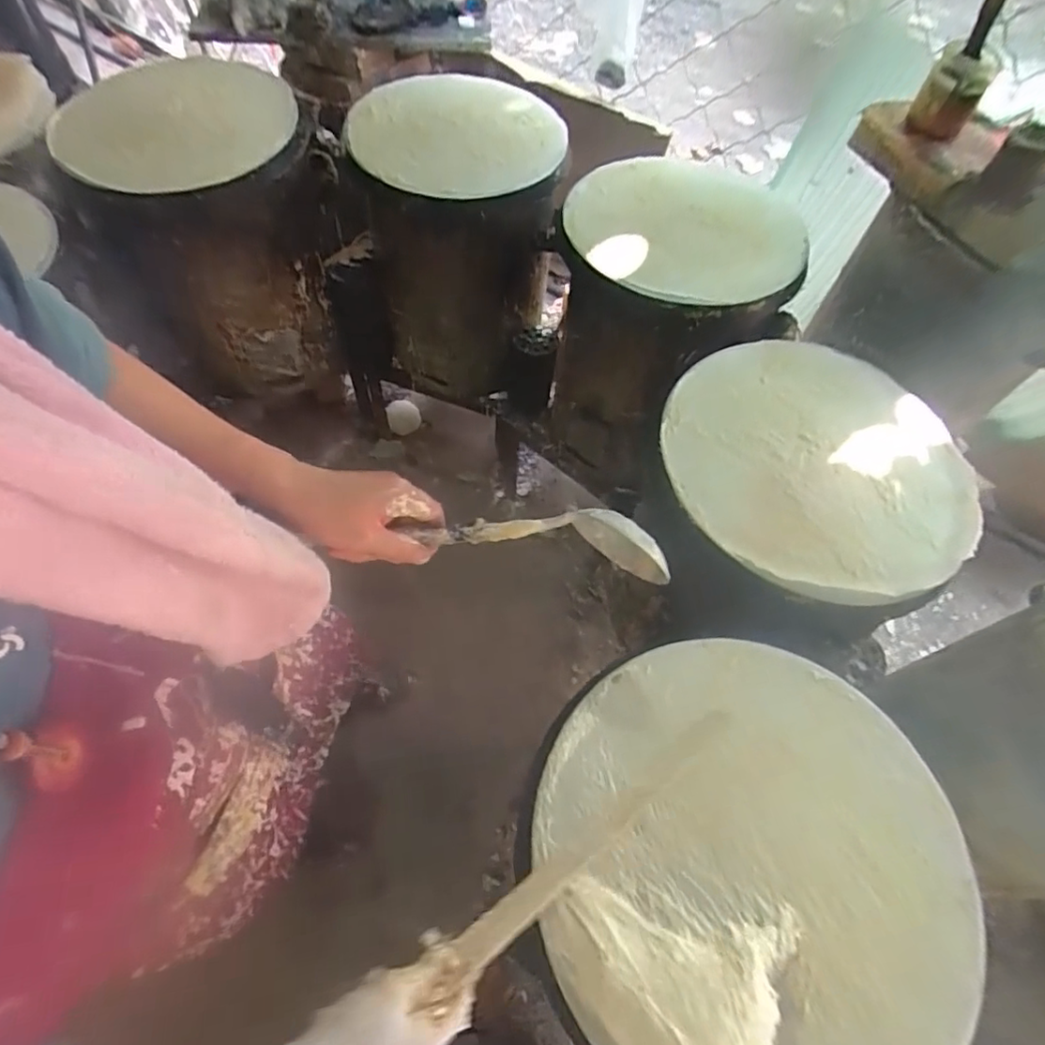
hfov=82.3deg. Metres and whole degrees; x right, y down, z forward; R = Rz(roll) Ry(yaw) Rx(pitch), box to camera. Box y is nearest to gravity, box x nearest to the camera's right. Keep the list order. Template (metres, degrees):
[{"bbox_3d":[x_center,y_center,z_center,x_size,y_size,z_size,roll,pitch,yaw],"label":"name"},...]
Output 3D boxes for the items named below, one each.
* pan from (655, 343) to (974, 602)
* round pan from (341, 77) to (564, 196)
[{"bbox_3d":[0.371,-0.079,0.745,0.371,0.029,0.361,-18,63,-14],"label":"pan"},{"bbox_3d":[-0.119,-0.701,1.061,0.370,0.038,0.370,-13,62,-11],"label":"round pan"}]

